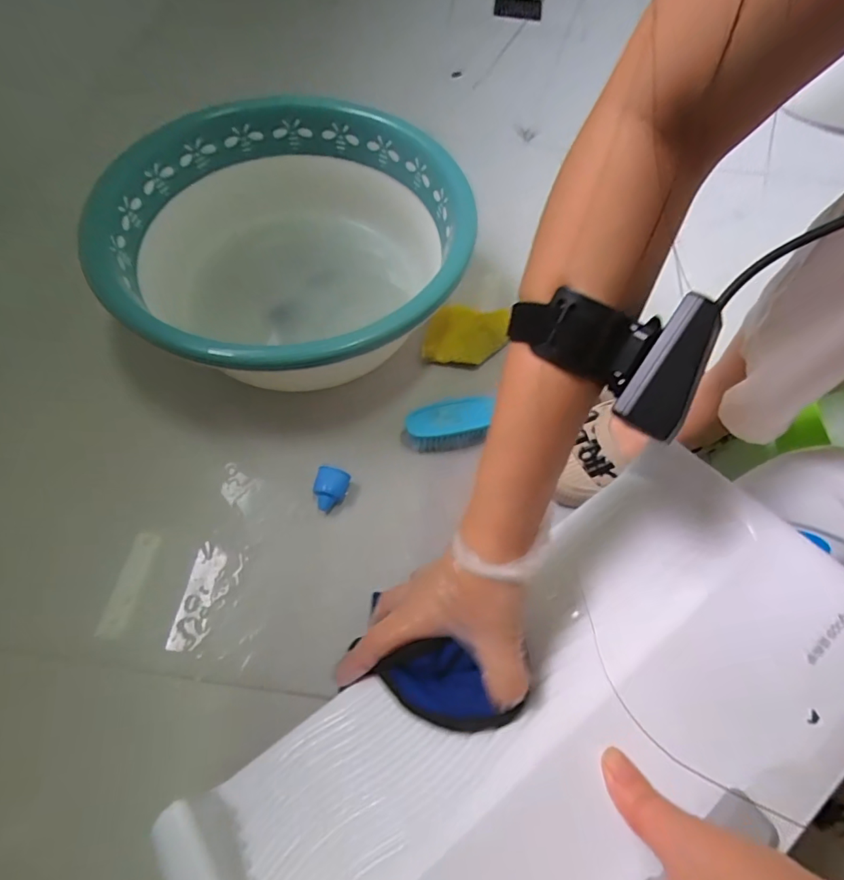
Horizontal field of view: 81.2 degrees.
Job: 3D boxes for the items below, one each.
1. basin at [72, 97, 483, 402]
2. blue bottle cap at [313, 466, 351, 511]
[{"bbox_3d":[-0.135,-0.194,0.536,0.356,0.141,0.356,1,61,-2],"label":"basin"},{"bbox_3d":[-0.088,0.051,0.478,0.030,0.035,0.038,14,62,5],"label":"blue bottle cap"}]

